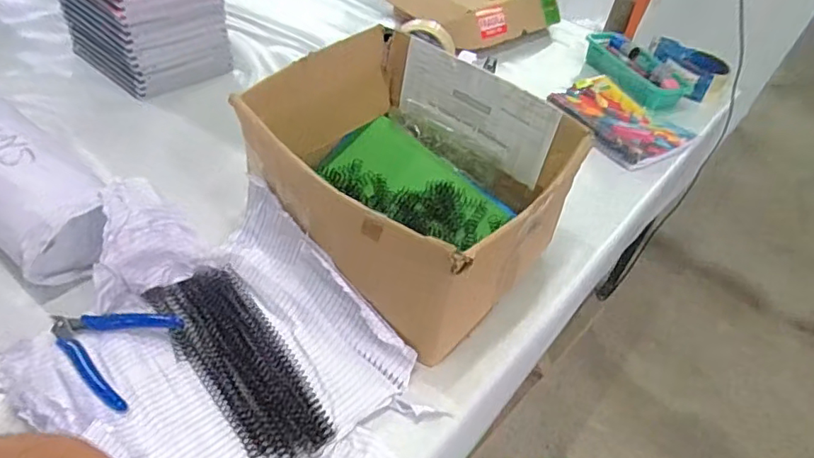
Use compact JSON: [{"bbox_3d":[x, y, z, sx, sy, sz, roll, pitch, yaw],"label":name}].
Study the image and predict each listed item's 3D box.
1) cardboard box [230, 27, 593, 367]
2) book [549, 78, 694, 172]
[{"bbox_3d":[-0.003,-0.054,0.576,0.298,0.155,0.255,36,49,26],"label":"cardboard box"},{"bbox_3d":[0.335,-0.176,0.875,0.157,0.018,0.199,-27,57,-30],"label":"book"}]

